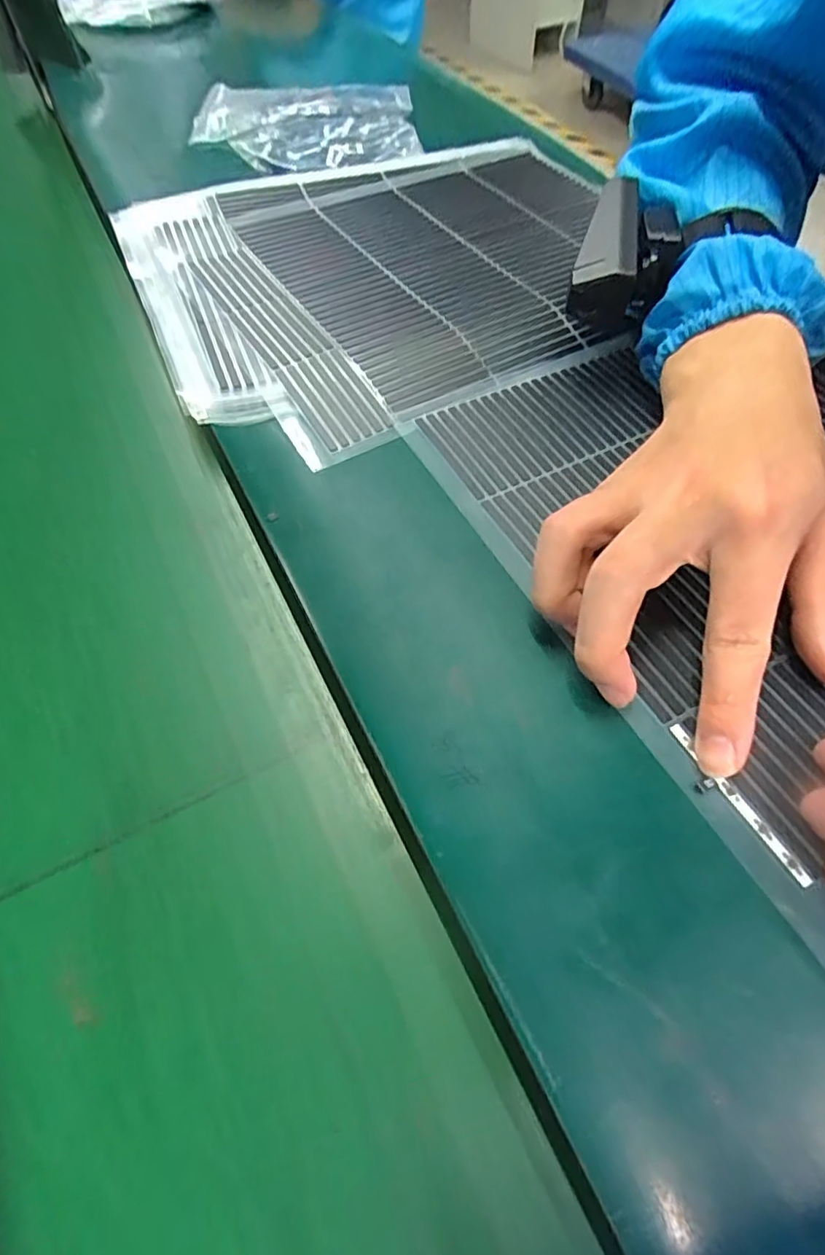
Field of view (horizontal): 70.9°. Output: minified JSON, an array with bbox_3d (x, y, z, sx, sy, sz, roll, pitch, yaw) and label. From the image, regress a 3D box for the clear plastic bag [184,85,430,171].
[{"bbox_3d":[-0.088,-0.410,0.471,0.179,0.016,0.179,-4,57,-2],"label":"clear plastic bag"}]

